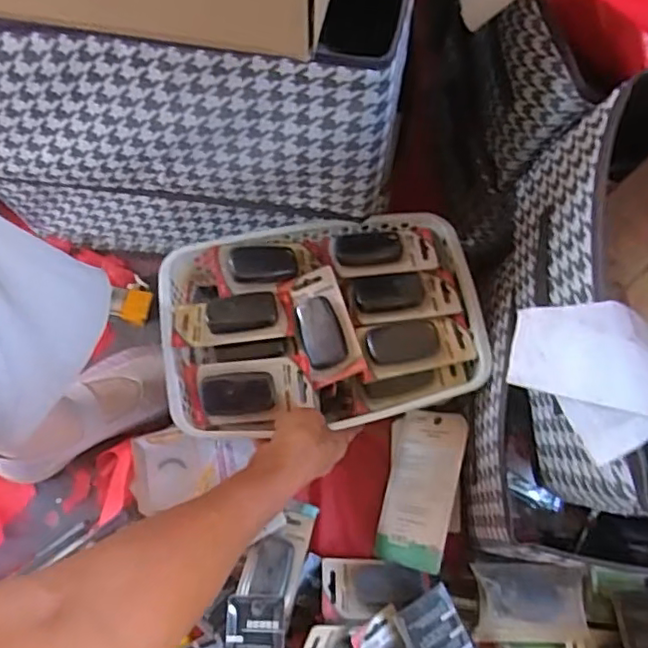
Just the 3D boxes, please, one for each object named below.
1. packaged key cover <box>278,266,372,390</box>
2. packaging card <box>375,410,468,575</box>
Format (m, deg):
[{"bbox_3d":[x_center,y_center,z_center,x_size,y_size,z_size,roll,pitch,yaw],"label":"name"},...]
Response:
[{"bbox_3d":[-0.003,0.004,0.561,0.057,0.016,0.112,-16,72,-6],"label":"packaged key cover"},{"bbox_3d":[0.101,0.170,0.627,0.083,0.007,0.159,-2,62,44],"label":"packaging card"}]

